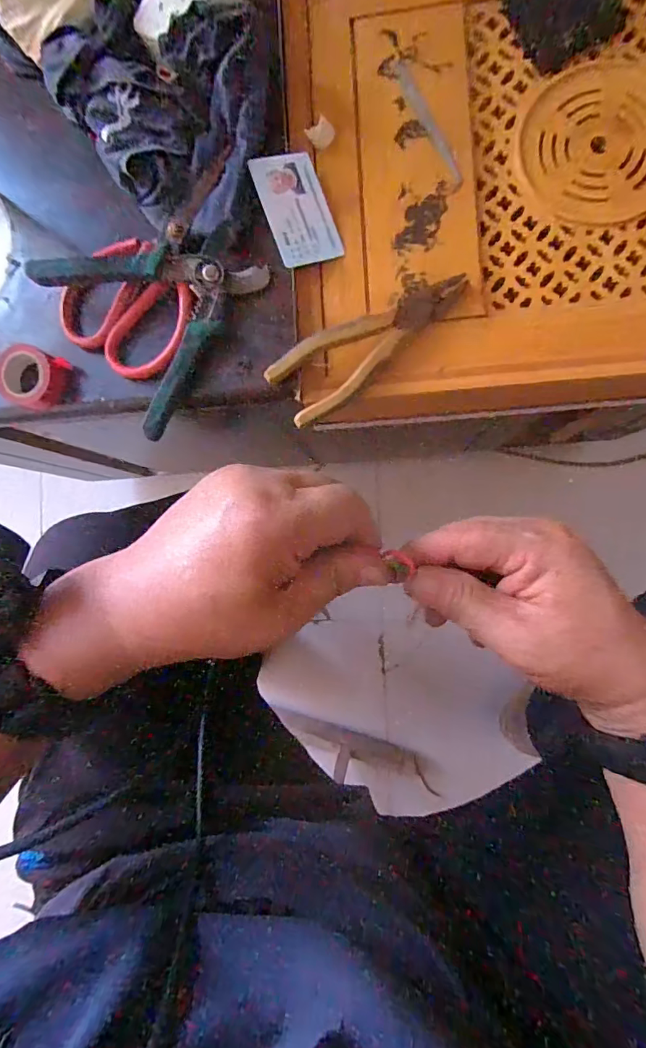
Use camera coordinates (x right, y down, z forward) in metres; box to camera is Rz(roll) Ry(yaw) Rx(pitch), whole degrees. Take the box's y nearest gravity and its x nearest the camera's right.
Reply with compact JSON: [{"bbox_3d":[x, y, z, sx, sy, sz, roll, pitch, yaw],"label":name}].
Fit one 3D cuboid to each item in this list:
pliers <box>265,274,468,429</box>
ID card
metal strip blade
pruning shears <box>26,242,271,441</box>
[{"bbox_3d":[0.039,-0.144,0.363,0.168,0.027,0.054,-34,87,3],"label":"pliers"},{"bbox_3d":[-0.021,-0.253,0.370,0.052,0.004,0.086,-21,95,-14],"label":"ID card"},{"bbox_3d":[0.087,-0.330,0.377,0.012,0.004,0.115,-25,87,4],"label":"metal strip blade"},{"bbox_3d":[-0.137,-0.174,0.354,0.139,0.031,0.153,42,92,4],"label":"pruning shears"}]

